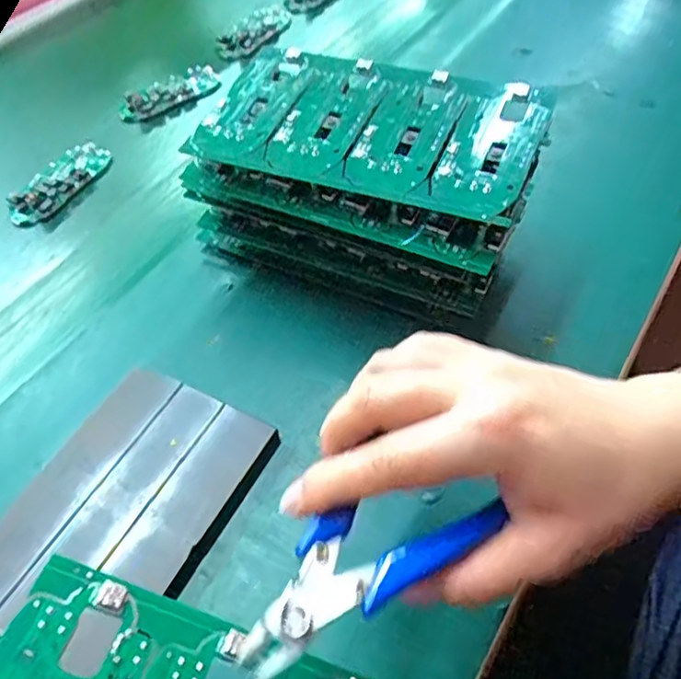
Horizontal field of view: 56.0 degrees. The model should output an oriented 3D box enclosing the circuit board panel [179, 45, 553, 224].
[{"bbox_3d":[0.016,-0.122,0.359,0.179,0.017,0.099,15,55,17],"label":"circuit board panel"}]

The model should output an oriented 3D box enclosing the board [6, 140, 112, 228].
[{"bbox_3d":[-0.229,-0.126,0.521,0.044,0.018,0.097,24,58,23],"label":"board"}]

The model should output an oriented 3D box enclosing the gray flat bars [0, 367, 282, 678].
[{"bbox_3d":[-0.112,0.084,0.327,0.107,0.008,0.145,21,57,21],"label":"gray flat bars"}]

